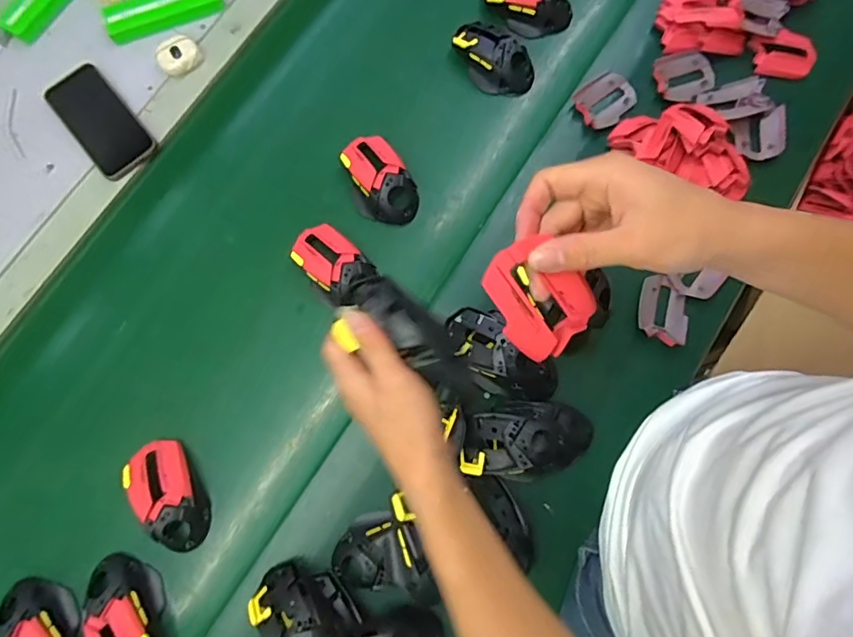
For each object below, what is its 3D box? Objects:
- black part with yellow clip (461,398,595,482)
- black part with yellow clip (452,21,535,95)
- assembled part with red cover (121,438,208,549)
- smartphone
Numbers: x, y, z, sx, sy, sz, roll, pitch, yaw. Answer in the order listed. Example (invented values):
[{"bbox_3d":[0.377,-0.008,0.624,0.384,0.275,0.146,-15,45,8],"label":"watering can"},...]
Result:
[{"bbox_3d":[0.110,0.129,0.569,0.139,0.052,0.077,-2,79,1],"label":"black part with yellow clip"},{"bbox_3d":[0.084,-0.335,0.681,0.066,0.034,0.116,-44,81,-7],"label":"black part with yellow clip"},{"bbox_3d":[-0.281,0.191,0.572,0.063,0.042,0.123,-26,79,-4],"label":"assembled part with red cover"},{"bbox_3d":[-0.412,-0.251,0.667,0.077,0.012,0.154,-40,81,-7],"label":"smartphone"}]

